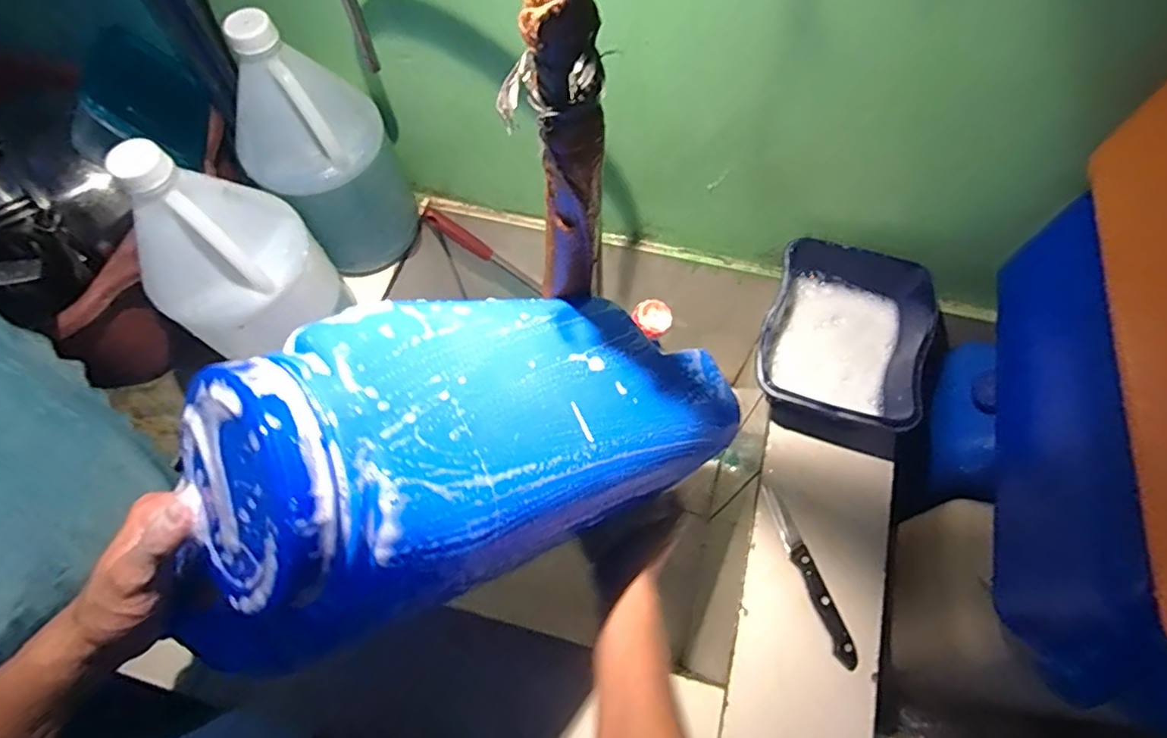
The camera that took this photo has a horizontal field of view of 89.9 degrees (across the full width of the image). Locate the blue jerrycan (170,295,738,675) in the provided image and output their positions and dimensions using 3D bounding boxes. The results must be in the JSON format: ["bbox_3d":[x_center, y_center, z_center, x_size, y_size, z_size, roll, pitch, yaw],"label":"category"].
[{"bbox_3d":[-0.044,0.053,0.409,0.395,0.147,0.147,-12,59,-45],"label":"blue jerrycan"}]

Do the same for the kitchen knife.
[{"bbox_3d":[0.224,0.203,0.582,0.020,0.009,0.177,-19,67,-7],"label":"kitchen knife"}]

